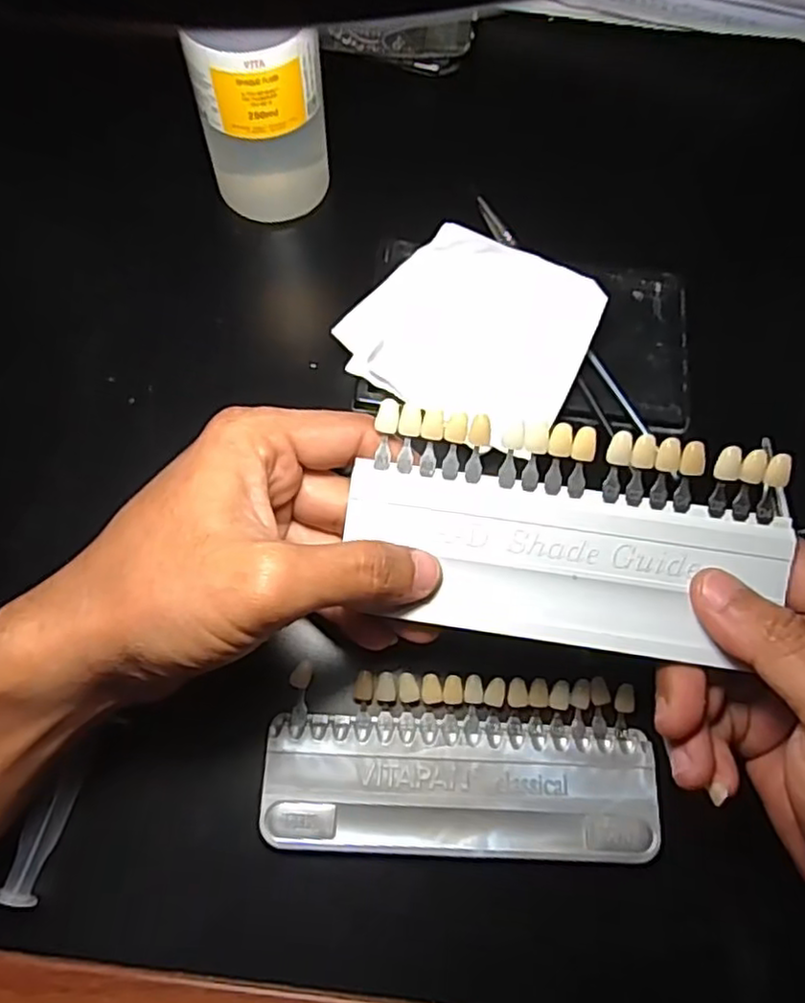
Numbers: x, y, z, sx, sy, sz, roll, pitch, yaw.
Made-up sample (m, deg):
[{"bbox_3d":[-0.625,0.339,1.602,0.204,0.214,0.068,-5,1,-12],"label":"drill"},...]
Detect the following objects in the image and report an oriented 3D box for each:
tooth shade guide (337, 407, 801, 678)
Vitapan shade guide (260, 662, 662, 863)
[{"bbox_3d":[0.056,0.012,0.231,0.143,0.005,0.074,8,89,4],"label":"tooth shade guide"},{"bbox_3d":[0.023,0.101,0.259,0.146,0.011,0.065,3,70,0],"label":"Vitapan shade guide"}]

